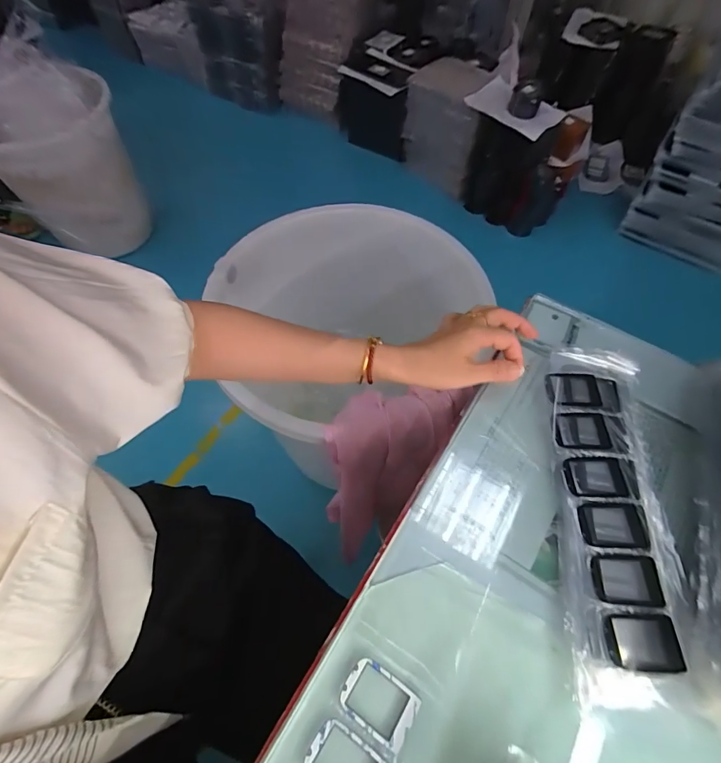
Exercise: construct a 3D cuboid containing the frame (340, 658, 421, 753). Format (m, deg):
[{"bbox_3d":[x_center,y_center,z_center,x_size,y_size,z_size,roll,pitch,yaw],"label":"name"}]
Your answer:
[{"bbox_3d":[0.013,0.222,0.282,0.052,0.004,0.036,29,63,14],"label":"frame"}]

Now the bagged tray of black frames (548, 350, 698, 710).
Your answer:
[{"bbox_3d":[0.213,0.100,0.349,0.084,0.023,0.285,7,60,2],"label":"bagged tray of black frames"}]

